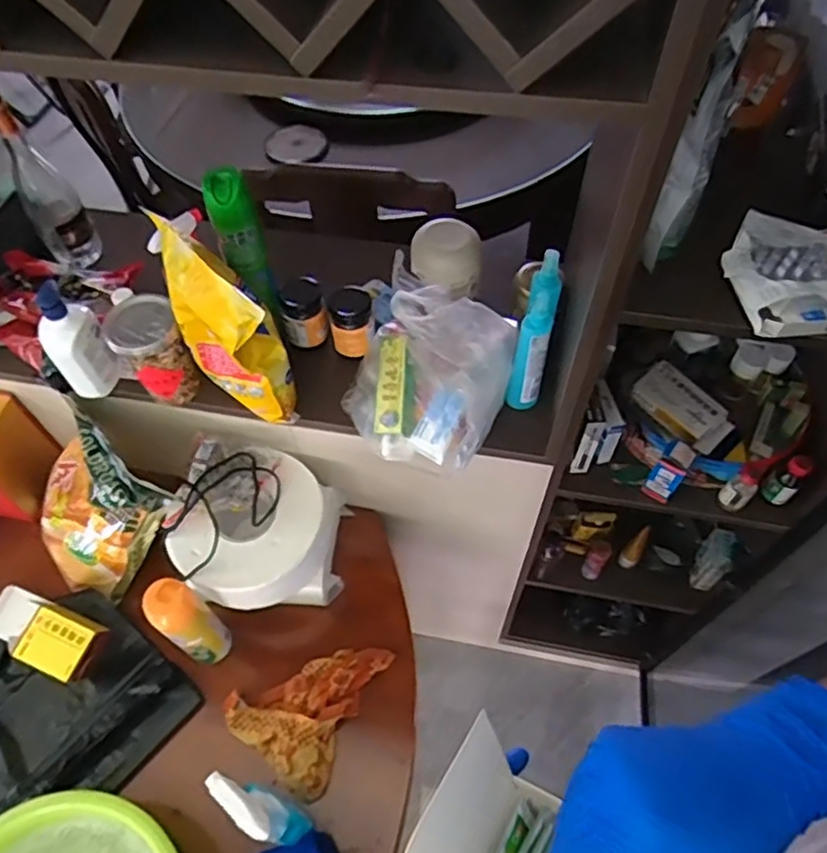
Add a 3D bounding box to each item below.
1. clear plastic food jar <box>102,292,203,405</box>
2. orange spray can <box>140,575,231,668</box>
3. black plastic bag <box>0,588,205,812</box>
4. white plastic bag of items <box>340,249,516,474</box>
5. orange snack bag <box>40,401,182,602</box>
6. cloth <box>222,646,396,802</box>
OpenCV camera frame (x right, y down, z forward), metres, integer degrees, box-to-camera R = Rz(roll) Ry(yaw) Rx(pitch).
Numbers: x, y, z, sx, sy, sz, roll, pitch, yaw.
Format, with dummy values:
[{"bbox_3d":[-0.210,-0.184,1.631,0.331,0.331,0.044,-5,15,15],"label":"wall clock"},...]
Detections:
[{"bbox_3d":[-0.367,-0.105,0.926,0.089,0.138,0.096,-1,57,1],"label":"clear plastic food jar"},{"bbox_3d":[-0.319,0.280,0.930,0.066,0.203,0.066,-1,57,1],"label":"orange spray can"},{"bbox_3d":[-0.558,0.427,0.954,0.327,0.044,0.357,35,64,22],"label":"black plastic bag"},{"bbox_3d":[0.020,-0.079,0.903,0.221,0.155,0.217,28,62,18],"label":"white plastic bag of items"},{"bbox_3d":[-0.499,0.130,1.026,0.233,0.248,0.076,32,23,7],"label":"orange snack bag"},{"bbox_3d":[-0.163,0.399,0.972,0.184,0.047,0.225,24,60,16],"label":"cloth"}]

